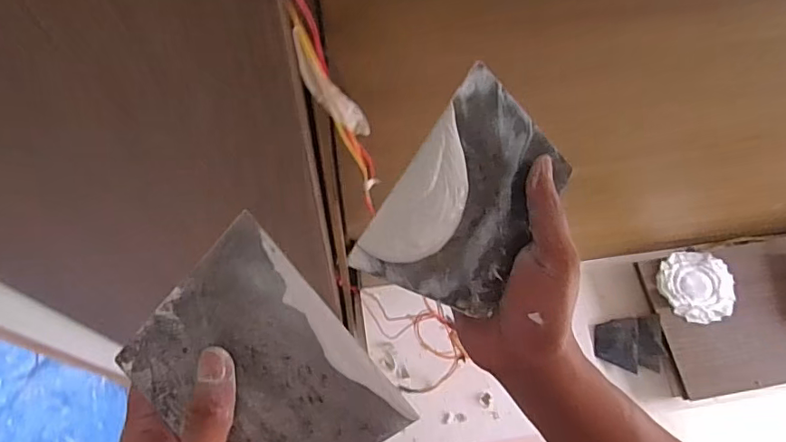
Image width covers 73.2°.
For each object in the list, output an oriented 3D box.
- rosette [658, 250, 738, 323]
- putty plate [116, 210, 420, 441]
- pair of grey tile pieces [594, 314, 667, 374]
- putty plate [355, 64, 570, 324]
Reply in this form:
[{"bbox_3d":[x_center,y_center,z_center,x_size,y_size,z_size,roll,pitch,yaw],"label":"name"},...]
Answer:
[{"bbox_3d":[0.786,0.170,1.372,0.191,0.029,0.183,-6,65,-5],"label":"rosette"},{"bbox_3d":[-0.069,0.081,0.281,0.096,0.005,0.135,-40,91,-8],"label":"putty plate"},{"bbox_3d":[0.597,0.312,1.339,0.159,0.011,0.131,-6,76,13],"label":"pair of grey tile pieces"},{"bbox_3d":[0.051,-0.012,0.324,0.089,0.013,0.138,36,80,-13],"label":"putty plate"}]

